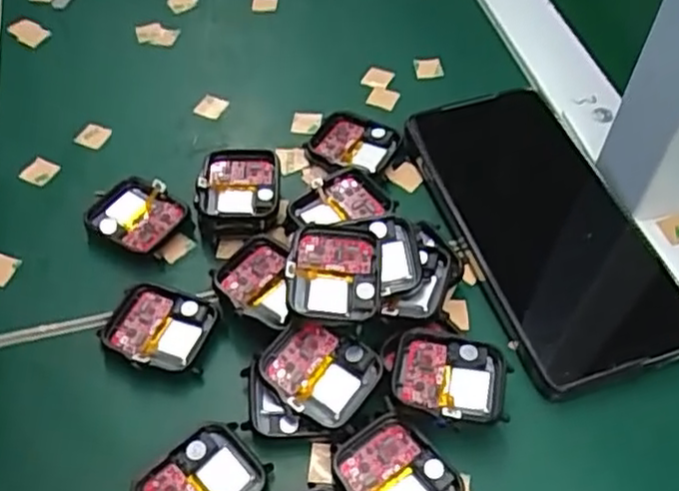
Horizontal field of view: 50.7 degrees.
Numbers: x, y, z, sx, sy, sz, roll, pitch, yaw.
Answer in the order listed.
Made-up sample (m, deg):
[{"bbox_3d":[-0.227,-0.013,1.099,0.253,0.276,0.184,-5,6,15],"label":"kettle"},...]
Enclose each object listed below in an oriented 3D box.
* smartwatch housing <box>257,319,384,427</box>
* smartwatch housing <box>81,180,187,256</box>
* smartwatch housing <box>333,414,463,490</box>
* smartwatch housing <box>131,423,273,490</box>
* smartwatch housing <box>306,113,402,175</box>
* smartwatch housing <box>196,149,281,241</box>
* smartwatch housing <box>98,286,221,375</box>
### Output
[{"bbox_3d":[-0.009,0.050,0.283,0.041,0.017,0.035,29,58,21],"label":"smartwatch housing"},{"bbox_3d":[-0.097,-0.014,0.341,0.044,0.011,0.035,19,55,14],"label":"smartwatch housing"},{"bbox_3d":[0.021,0.088,0.266,0.036,0.010,0.043,-33,59,-22],"label":"smartwatch housing"},{"bbox_3d":[-0.051,0.089,0.264,0.045,0.007,0.036,-34,60,-23],"label":"smartwatch housing"},{"bbox_3d":[0.008,-0.051,0.368,0.039,0.012,0.036,25,57,18],"label":"smartwatch housing"},{"bbox_3d":[-0.048,-0.023,0.340,0.038,0.019,0.044,-1,53,-1],"label":"smartwatch housing"},{"bbox_3d":[-0.077,0.037,0.307,0.046,0.011,0.036,11,53,8],"label":"smartwatch housing"}]

